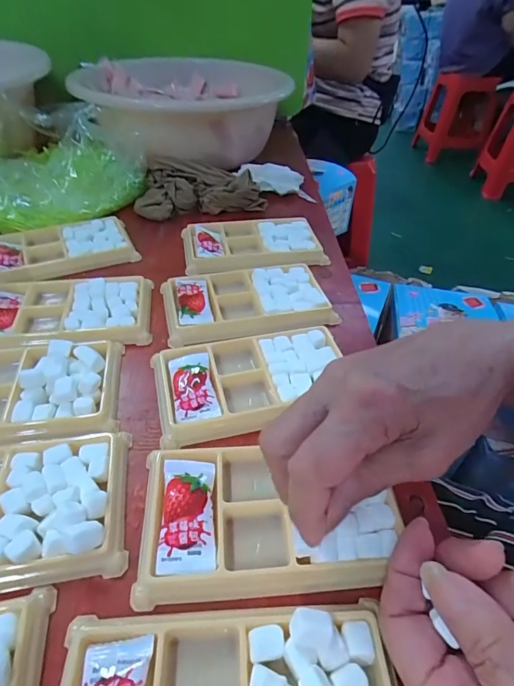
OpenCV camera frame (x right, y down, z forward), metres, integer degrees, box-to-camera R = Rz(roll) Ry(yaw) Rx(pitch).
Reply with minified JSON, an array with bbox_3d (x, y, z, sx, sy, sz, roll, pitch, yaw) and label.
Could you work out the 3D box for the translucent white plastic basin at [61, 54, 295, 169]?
[{"bbox_3d":[-0.089,-0.319,0.575,0.280,0.087,0.243,-15,44,-21],"label":"translucent white plastic basin"}]

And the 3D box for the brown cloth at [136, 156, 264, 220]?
[{"bbox_3d":[-0.062,-0.178,0.470,0.138,0.037,0.073,0,41,-5],"label":"brown cloth"}]

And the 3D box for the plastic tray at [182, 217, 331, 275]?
[{"bbox_3d":[-0.005,-0.100,0.418,0.132,0.017,0.074,-4,41,-10],"label":"plastic tray"}]

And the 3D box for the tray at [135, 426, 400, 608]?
[{"bbox_3d":[0.005,0.085,0.223,0.127,0.015,0.085,-2,44,-7],"label":"tray"}]

